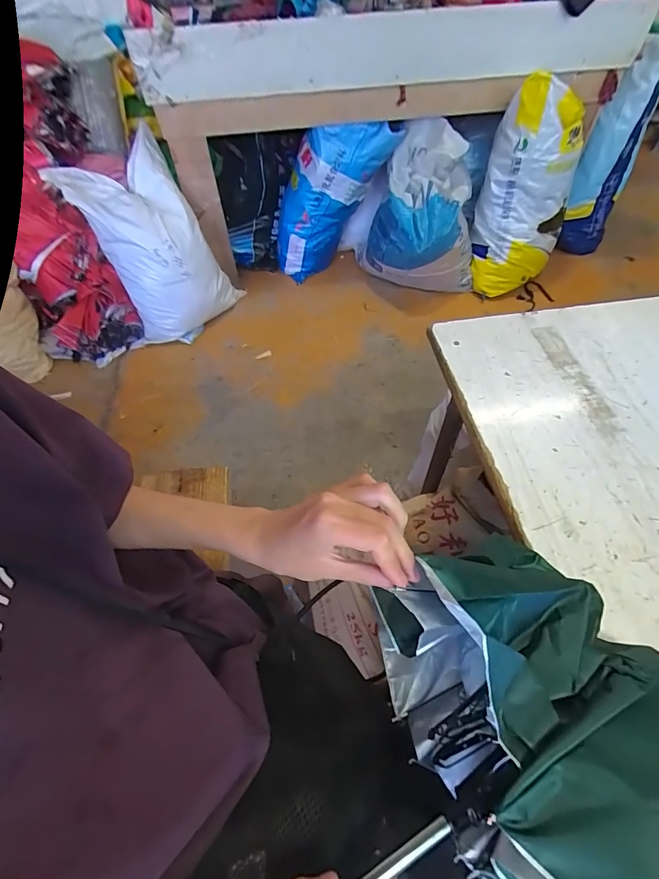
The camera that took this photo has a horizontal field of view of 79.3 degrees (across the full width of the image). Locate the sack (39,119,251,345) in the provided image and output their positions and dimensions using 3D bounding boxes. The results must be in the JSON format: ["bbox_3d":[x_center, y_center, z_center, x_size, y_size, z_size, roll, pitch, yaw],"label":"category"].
[{"bbox_3d":[-0.732,-0.810,1.669,0.409,0.705,0.300,-22,30,8],"label":"sack"}]

